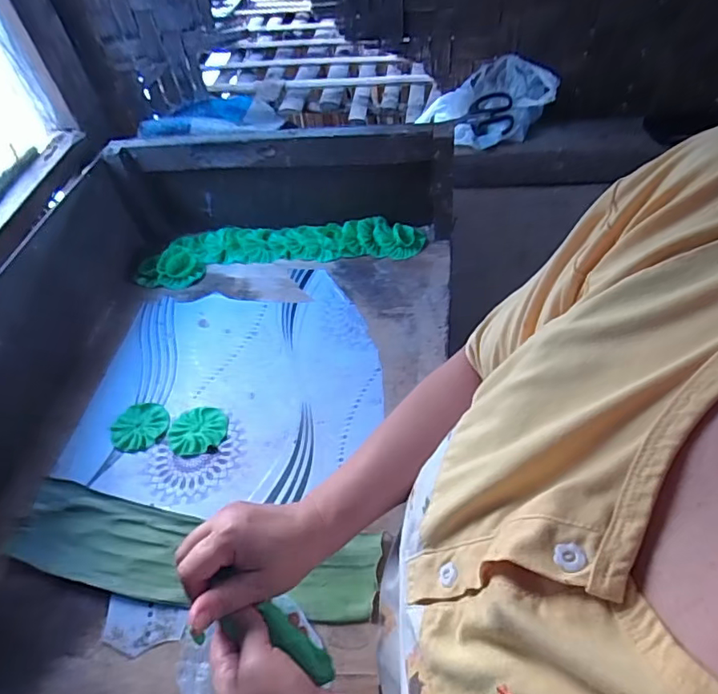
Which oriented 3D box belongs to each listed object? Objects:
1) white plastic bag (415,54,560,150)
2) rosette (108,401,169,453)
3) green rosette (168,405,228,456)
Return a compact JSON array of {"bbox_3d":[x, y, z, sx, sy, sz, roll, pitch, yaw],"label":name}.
[{"bbox_3d":[0.201,-0.392,0.863,0.210,0.098,0.076,3,51,10],"label":"white plastic bag"},{"bbox_3d":[-0.290,0.103,0.705,0.074,0.004,0.074,-13,50,-5],"label":"rosette"},{"bbox_3d":[-0.209,0.107,0.692,0.075,0.006,0.069,-3,50,4],"label":"green rosette"}]

